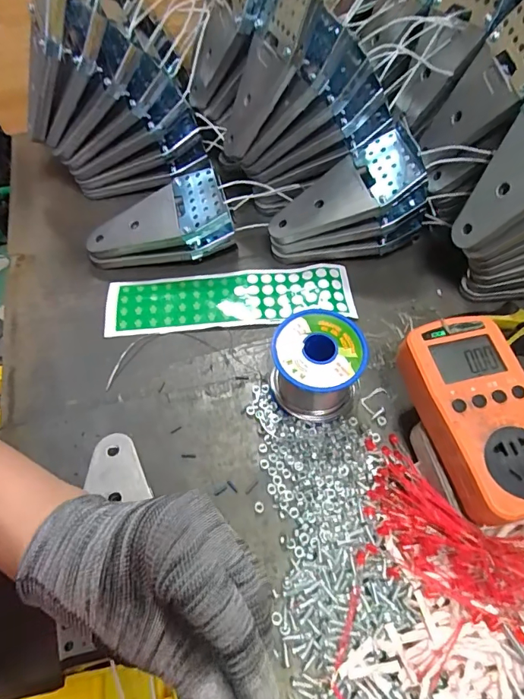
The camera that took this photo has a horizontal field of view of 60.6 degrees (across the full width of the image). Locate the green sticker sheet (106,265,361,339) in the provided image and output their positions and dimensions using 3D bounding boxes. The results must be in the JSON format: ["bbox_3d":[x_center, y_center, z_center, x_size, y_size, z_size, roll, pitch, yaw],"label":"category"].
[{"bbox_3d":[-0.028,-0.046,0.409,0.219,0.006,0.059,-5,60,-3],"label":"green sticker sheet"}]

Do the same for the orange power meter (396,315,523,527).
[{"bbox_3d":[0.137,0.041,0.287,0.075,0.030,0.126,-9,59,-6],"label":"orange power meter"}]

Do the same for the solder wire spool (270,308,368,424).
[{"bbox_3d":[0.041,0.014,0.339,0.066,0.060,0.063,-1,58,2],"label":"solder wire spool"}]

